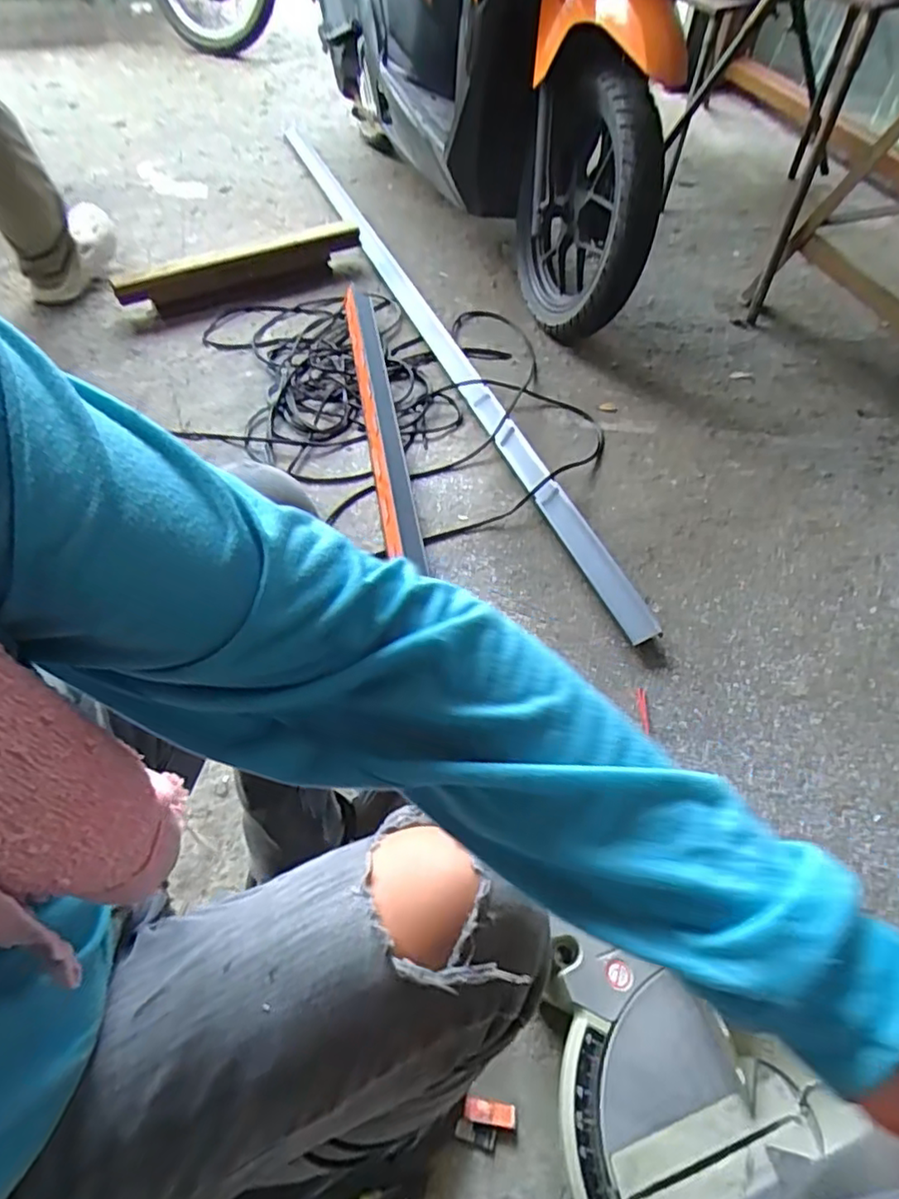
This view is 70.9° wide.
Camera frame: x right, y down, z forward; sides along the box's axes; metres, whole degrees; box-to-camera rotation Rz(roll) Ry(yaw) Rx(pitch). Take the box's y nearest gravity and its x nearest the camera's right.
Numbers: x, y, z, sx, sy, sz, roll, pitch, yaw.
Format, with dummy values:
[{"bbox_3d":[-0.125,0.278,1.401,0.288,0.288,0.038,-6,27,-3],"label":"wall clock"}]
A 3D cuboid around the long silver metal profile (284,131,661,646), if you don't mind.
[{"bbox_3d":[-0.109,-0.756,1.544,0.070,0.062,2.170,-17,57,-14],"label":"long silver metal profile"}]

